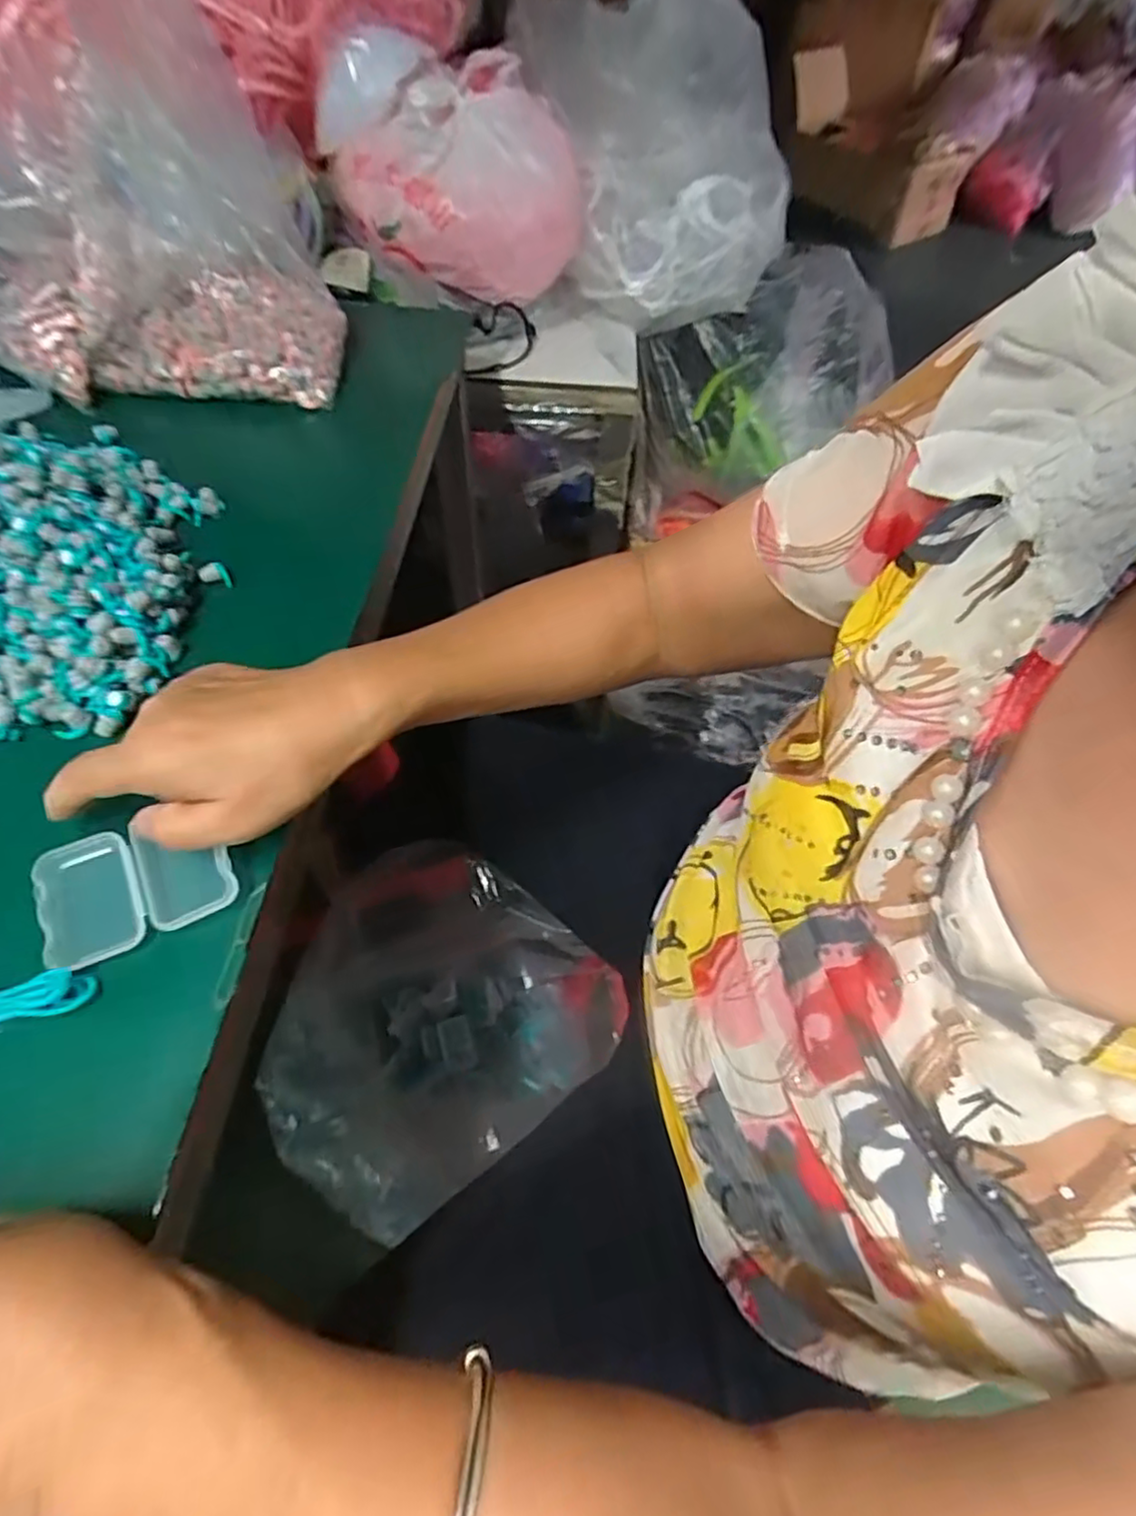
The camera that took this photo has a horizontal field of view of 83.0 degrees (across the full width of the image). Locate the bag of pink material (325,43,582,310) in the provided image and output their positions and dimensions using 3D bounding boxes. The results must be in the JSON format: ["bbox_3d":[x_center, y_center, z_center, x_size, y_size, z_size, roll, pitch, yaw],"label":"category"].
[{"bbox_3d":[-0.097,-0.585,0.654,0.150,0.155,0.219,36,61,19],"label":"bag of pink material"}]

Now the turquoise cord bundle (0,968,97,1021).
[{"bbox_3d":[-0.221,0.098,0.254,0.056,0.009,0.016,-15,58,-14],"label":"turquoise cord bundle"}]

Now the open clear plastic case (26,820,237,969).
[{"bbox_3d":[-0.189,0.055,0.283,0.074,0.019,0.054,-21,59,-17],"label":"open clear plastic case"}]

